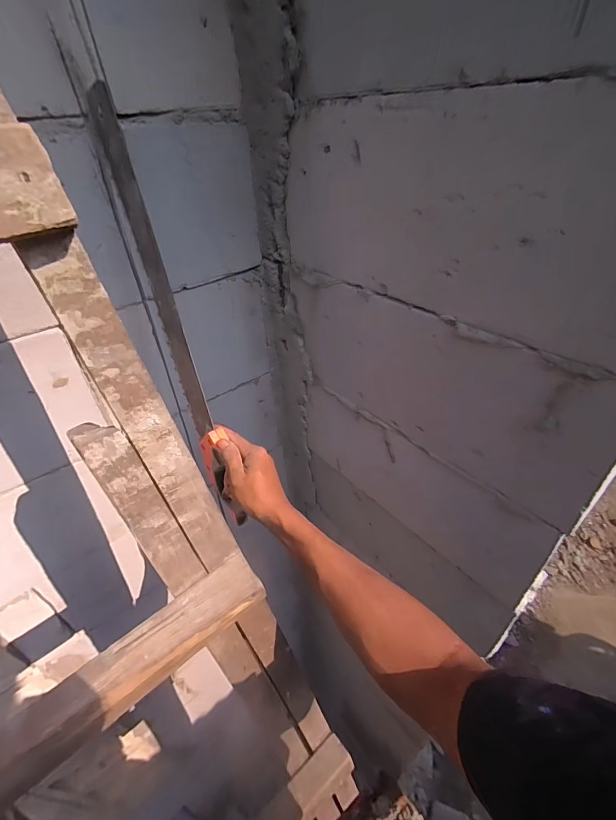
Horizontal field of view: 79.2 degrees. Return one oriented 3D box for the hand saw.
[{"bbox_3d":[-0.169,-0.081,0.495,0.025,0.537,0.072,-20,24,-21],"label":"hand saw"}]

